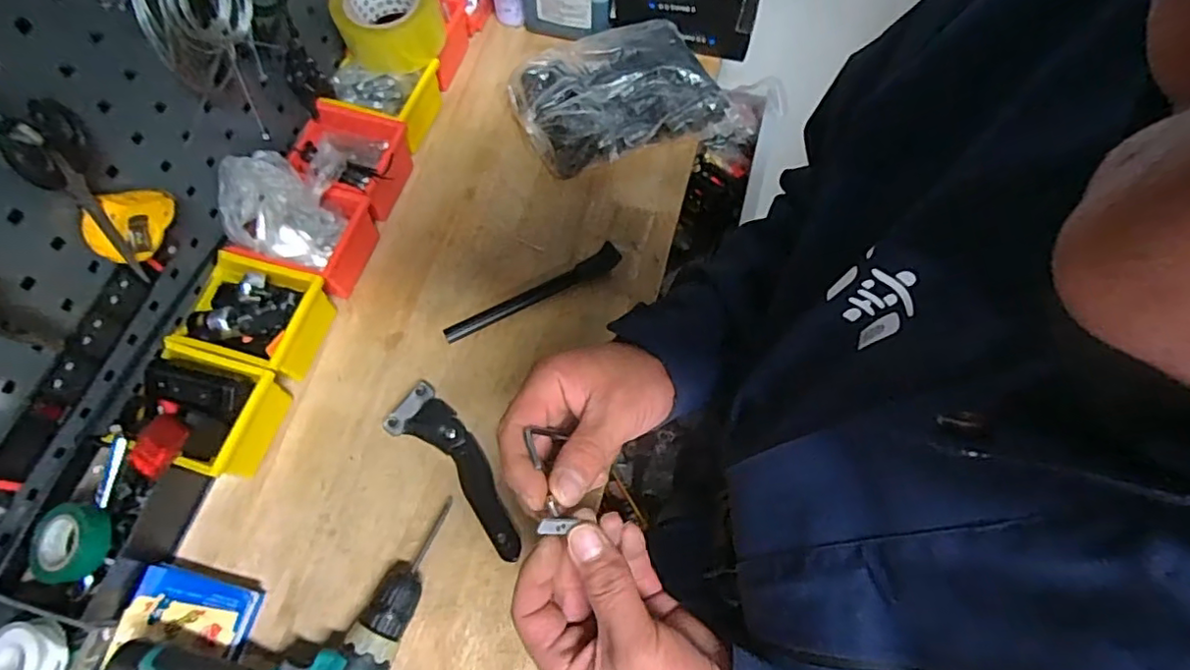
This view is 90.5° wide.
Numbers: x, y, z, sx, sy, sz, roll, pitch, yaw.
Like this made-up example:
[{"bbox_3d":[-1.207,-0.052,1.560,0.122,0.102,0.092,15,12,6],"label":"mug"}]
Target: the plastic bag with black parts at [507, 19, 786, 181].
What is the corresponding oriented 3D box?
[{"bbox_3d":[0.043,-0.306,0.754,0.288,0.064,0.162,-14,70,-5],"label":"plastic bag with black parts"}]

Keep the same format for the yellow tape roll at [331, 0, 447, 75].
[{"bbox_3d":[-0.246,-0.381,0.710,0.116,0.066,0.116,0,69,1],"label":"yellow tape roll"}]

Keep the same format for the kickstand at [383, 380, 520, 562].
[{"bbox_3d":[-0.129,0.128,0.579,0.192,0.033,0.058,42,75,15],"label":"kickstand"}]

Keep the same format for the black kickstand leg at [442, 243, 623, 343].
[{"bbox_3d":[-0.071,-0.048,0.671,0.214,0.017,0.024,-25,71,-9],"label":"black kickstand leg"}]

